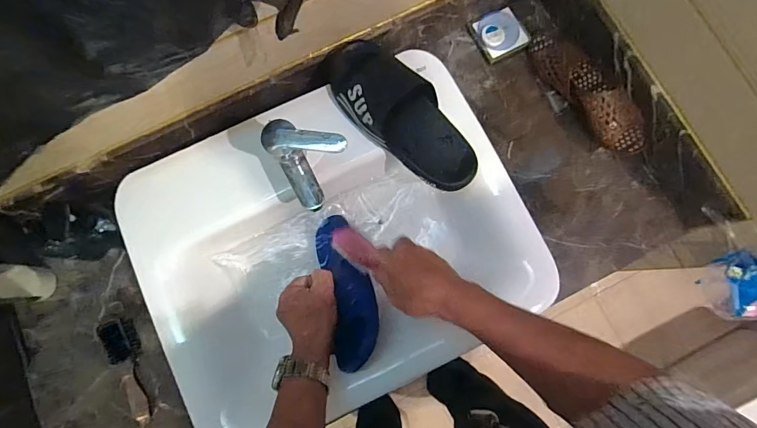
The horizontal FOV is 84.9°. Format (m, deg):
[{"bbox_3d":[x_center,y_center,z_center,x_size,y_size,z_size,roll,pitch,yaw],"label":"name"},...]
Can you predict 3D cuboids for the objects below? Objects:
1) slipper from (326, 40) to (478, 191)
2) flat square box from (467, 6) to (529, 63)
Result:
[{"bbox_3d":[0.036,-0.143,0.593,0.257,0.064,0.102,42,83,8],"label":"slipper"},{"bbox_3d":[0.219,-0.326,0.746,0.085,0.015,0.086,-25,80,-4],"label":"flat square box"}]

